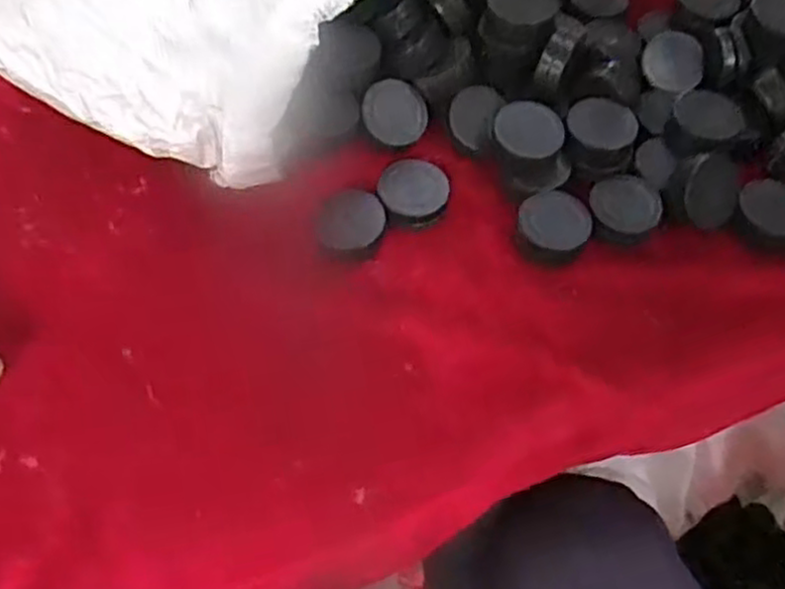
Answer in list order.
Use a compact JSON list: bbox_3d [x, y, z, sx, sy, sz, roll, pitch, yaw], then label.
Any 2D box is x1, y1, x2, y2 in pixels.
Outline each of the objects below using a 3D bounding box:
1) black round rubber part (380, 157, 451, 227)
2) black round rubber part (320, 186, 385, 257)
[{"bbox_3d":[0.009,-0.046,0.336,0.032,0.009,0.032,1,58,-2],"label":"black round rubber part"},{"bbox_3d":[-0.018,-0.032,0.326,0.028,0.008,0.030,1,58,-2],"label":"black round rubber part"}]

